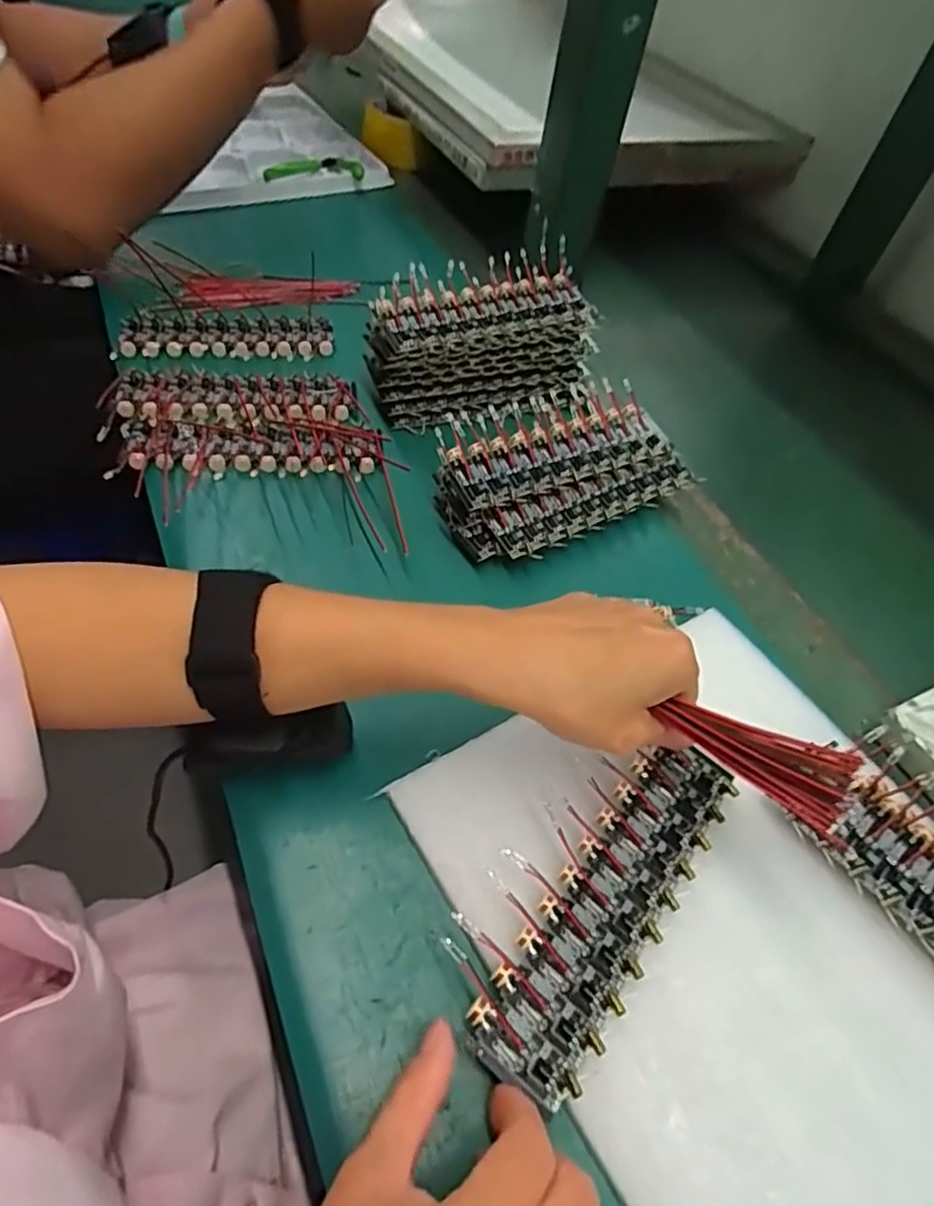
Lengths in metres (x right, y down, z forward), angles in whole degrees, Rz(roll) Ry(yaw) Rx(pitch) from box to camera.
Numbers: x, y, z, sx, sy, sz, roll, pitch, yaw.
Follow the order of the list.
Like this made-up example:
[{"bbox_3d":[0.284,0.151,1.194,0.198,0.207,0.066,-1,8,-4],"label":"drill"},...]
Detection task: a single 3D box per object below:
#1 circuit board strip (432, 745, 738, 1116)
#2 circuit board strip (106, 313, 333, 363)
[{"bbox_3d":[0.059,0.116,0.277,0.065,0.012,0.159,37,57,20],"label":"circuit board strip"},{"bbox_3d":[-0.182,-0.208,0.502,0.151,0.011,0.062,-4,56,-6],"label":"circuit board strip"}]

